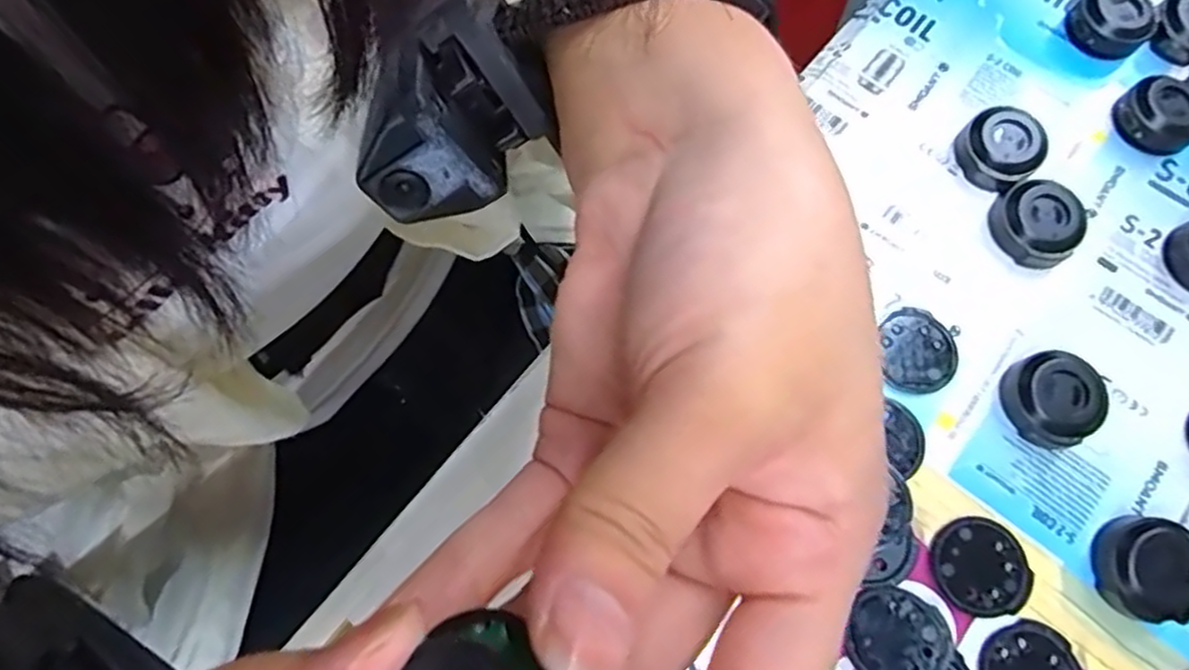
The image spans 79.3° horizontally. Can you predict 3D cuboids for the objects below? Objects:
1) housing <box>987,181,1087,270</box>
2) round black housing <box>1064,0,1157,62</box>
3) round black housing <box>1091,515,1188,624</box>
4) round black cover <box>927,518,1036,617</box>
[{"bbox_3d":[0.159,-0.041,0.260,0.031,0.013,0.031,0,71,0],"label":"housing"},{"bbox_3d":[0.209,-0.127,0.290,0.030,0.014,0.030,0,71,0],"label":"round black housing"},{"bbox_3d":[0.172,0.072,0.220,0.031,0.014,0.030,0,71,0],"label":"round black housing"},{"bbox_3d":[0.122,0.073,0.225,0.029,0.004,0.028,0,71,0],"label":"round black cover"}]

